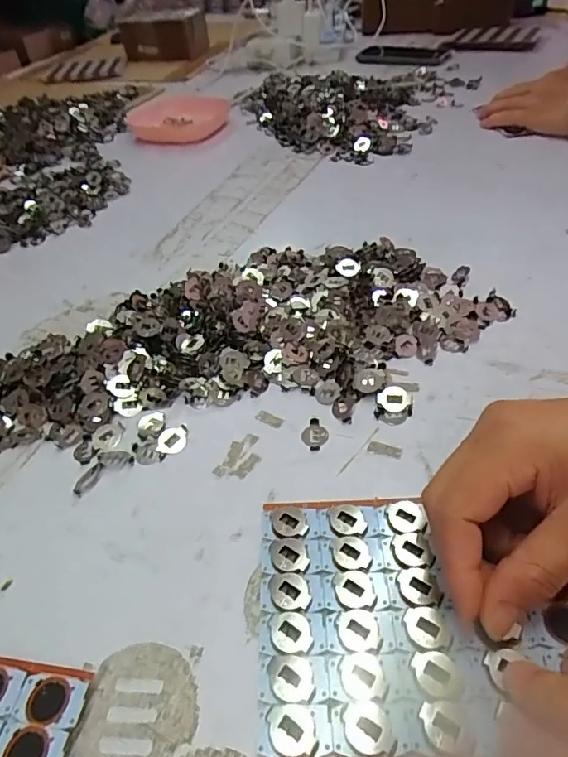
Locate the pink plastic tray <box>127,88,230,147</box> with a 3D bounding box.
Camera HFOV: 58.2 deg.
[{"bbox_3d":[-0.159,-0.394,0.771,0.150,0.020,0.198,-6,44,1],"label":"pink plastic tray"}]

